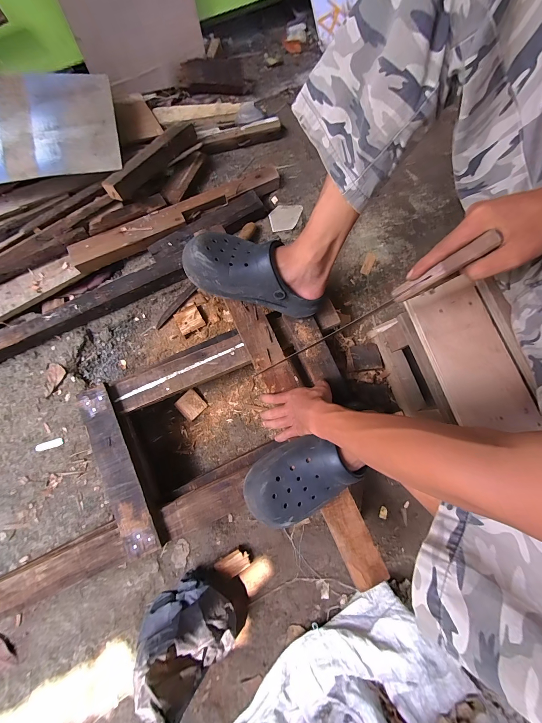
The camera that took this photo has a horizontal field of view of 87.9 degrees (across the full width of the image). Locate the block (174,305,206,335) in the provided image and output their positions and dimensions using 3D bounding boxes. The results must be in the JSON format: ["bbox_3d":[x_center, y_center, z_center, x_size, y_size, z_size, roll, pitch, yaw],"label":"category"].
[{"bbox_3d":[-0.202,-0.103,0.698,0.061,0.016,0.062,-28,80,-5],"label":"block"}]

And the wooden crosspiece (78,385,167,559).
[{"bbox_3d":[-0.283,0.197,0.530,0.067,0.023,0.315,-22,80,-5],"label":"wooden crosspiece"}]

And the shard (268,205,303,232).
[{"bbox_3d":[0.042,-0.395,0.767,0.090,0.007,0.079,-12,79,-3],"label":"shard"}]

